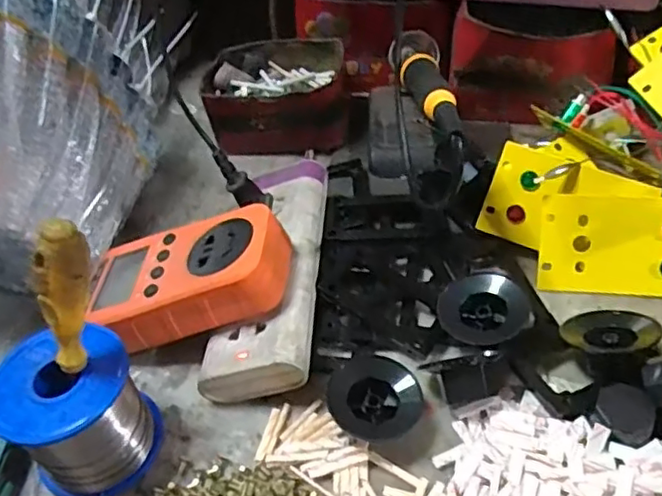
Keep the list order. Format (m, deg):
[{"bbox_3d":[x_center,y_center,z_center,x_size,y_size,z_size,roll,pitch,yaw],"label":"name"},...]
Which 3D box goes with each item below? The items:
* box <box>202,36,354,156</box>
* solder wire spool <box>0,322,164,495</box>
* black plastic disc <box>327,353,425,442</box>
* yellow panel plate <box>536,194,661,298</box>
[{"bbox_3d":[-0.043,-0.125,0.514,0.118,0.056,0.093,0,45,7],"label":"box"},{"bbox_3d":[-0.125,0.081,0.310,0.062,0.070,0.062,-4,45,4],"label":"solder wire spool"},{"bbox_3d":[0.022,0.078,0.323,0.047,0.027,0.044,-4,45,4],"label":"black plastic disc"},{"bbox_3d":[0.176,-0.001,0.374,0.095,0.059,0.005,3,7,11],"label":"yellow panel plate"}]

